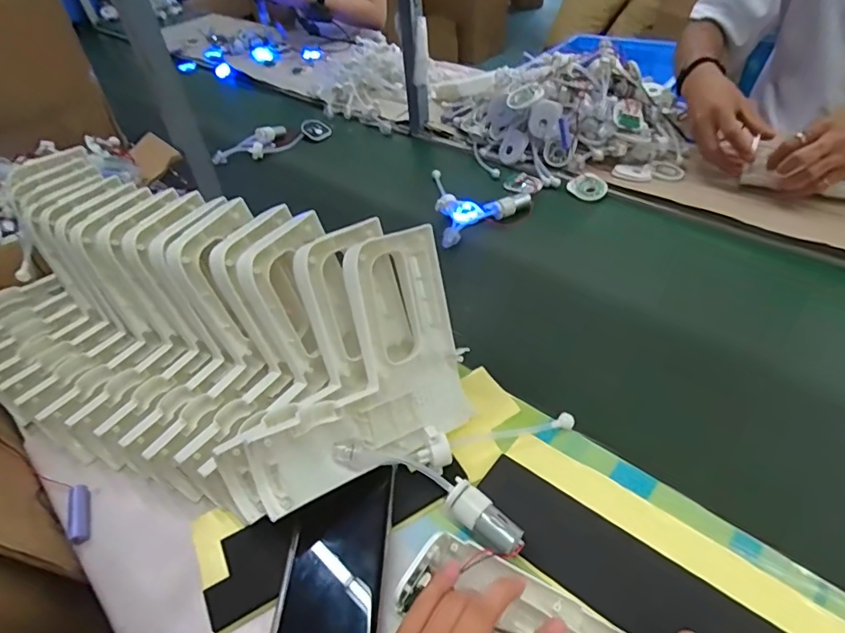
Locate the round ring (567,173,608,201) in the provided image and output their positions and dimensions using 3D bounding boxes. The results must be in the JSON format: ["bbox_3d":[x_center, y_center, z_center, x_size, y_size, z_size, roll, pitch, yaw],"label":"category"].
[{"bbox_3d":[0.253,-0.198,0.750,0.053,0.004,0.054,-4,61,7],"label":"round ring"}]

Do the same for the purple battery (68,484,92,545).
[{"bbox_3d":[-0.296,0.170,0.425,0.012,0.015,0.051,-20,45,-13],"label":"purple battery"}]

